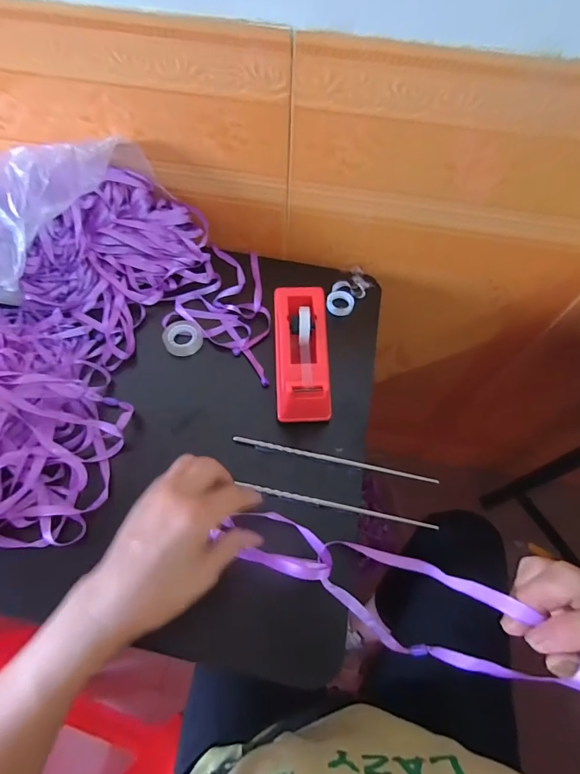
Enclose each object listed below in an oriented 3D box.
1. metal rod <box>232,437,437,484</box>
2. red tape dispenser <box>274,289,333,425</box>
[{"bbox_3d":[0.047,0.080,0.413,0.223,0.007,0.007,12,61,5],"label":"metal rod"},{"bbox_3d":[0.014,-0.038,0.434,0.062,0.071,0.154,-1,60,-2],"label":"red tape dispenser"}]

